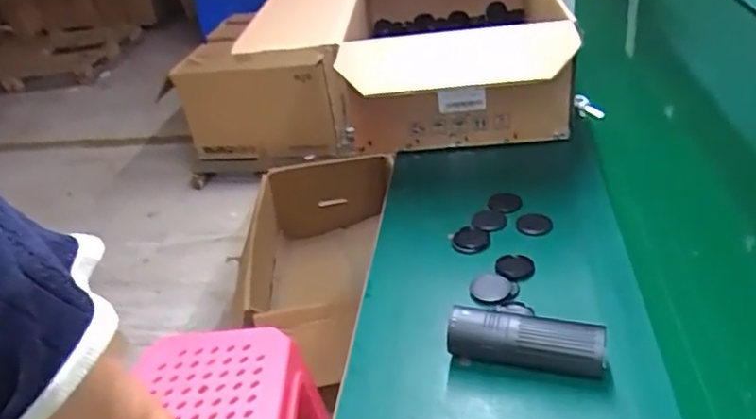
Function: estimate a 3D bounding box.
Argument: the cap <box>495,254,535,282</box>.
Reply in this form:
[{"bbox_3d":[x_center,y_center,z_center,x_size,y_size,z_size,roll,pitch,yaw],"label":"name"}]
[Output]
[{"bbox_3d":[0.182,0.078,0.802,0.050,0.005,0.058,4,34,13],"label":"cap"}]

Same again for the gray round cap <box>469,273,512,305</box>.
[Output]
[{"bbox_3d":[0.145,0.102,0.775,0.051,0.007,0.058,14,37,26],"label":"gray round cap"}]

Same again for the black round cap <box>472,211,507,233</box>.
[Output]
[{"bbox_3d":[0.166,0.018,0.899,0.050,0.005,0.060,4,34,12],"label":"black round cap"}]

